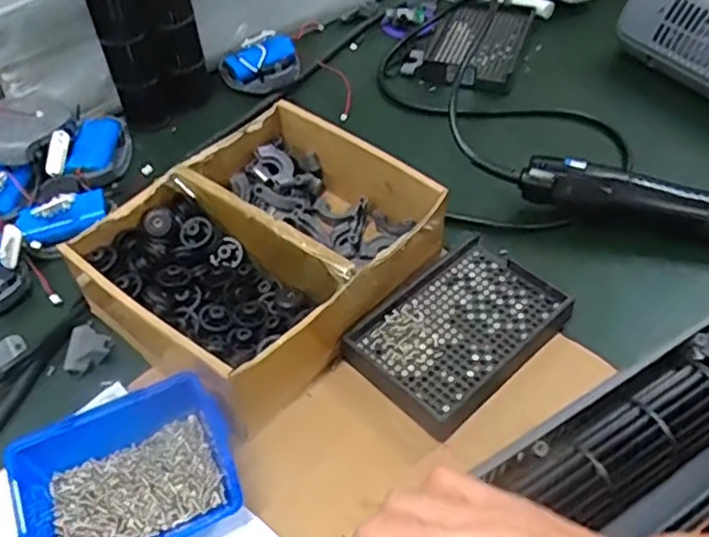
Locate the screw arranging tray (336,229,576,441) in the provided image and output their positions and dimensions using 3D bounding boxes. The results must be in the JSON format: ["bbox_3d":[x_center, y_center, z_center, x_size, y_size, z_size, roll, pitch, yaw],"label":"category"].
[{"bbox_3d":[0.069,0.038,0.449,0.133,0.023,0.097,-36,56,-26],"label":"screw arranging tray"}]

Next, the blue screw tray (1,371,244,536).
[{"bbox_3d":[-0.124,0.116,0.370,0.115,0.041,0.083,-22,51,-18],"label":"blue screw tray"}]

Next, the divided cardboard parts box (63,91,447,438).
[{"bbox_3d":[-0.064,-0.016,0.466,0.173,0.061,0.203,31,55,26],"label":"divided cardboard parts box"}]

